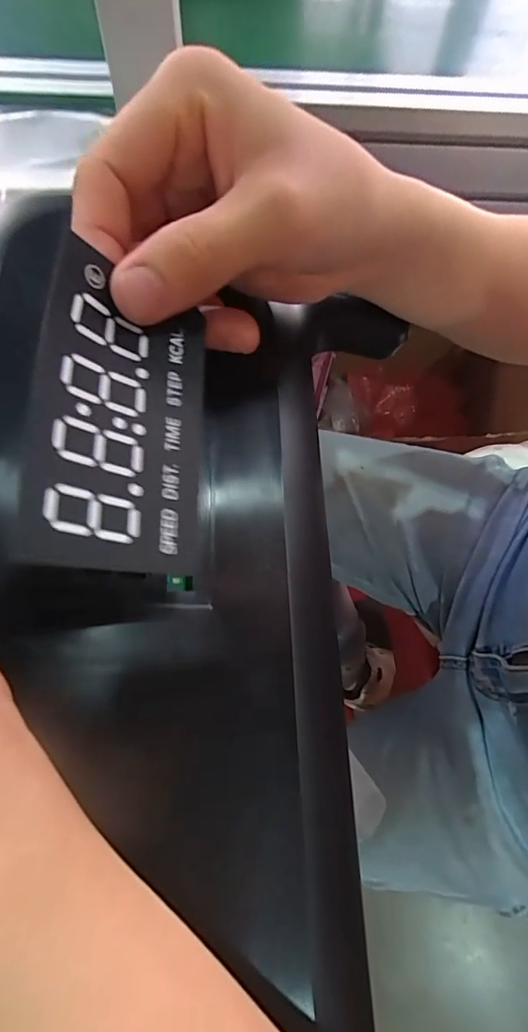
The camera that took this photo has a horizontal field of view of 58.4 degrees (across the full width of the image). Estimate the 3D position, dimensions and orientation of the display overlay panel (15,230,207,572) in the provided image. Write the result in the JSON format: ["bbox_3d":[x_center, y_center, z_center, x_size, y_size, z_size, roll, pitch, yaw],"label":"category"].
[{"bbox_3d":[-0.040,-0.029,0.137,0.048,0.006,0.086,10,71,-33],"label":"display overlay panel"}]

